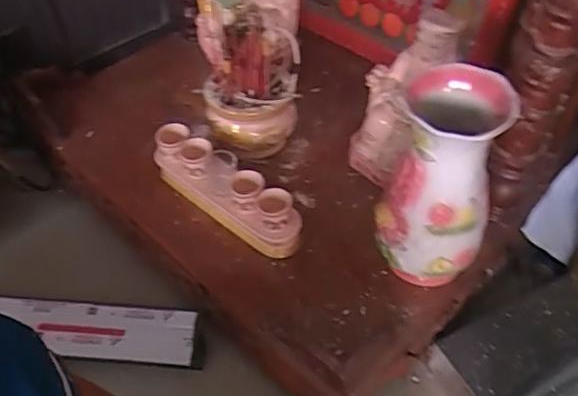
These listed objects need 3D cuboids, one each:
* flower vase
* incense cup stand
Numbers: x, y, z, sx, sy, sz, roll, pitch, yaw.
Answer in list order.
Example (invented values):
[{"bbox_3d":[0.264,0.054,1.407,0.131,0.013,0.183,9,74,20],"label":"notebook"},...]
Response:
[{"bbox_3d":[0.153,-0.004,0.578,0.099,0.247,0.085,29,54,27],"label":"flower vase"},{"bbox_3d":[-0.080,-0.009,0.707,0.227,0.082,0.049,30,55,28],"label":"incense cup stand"}]

